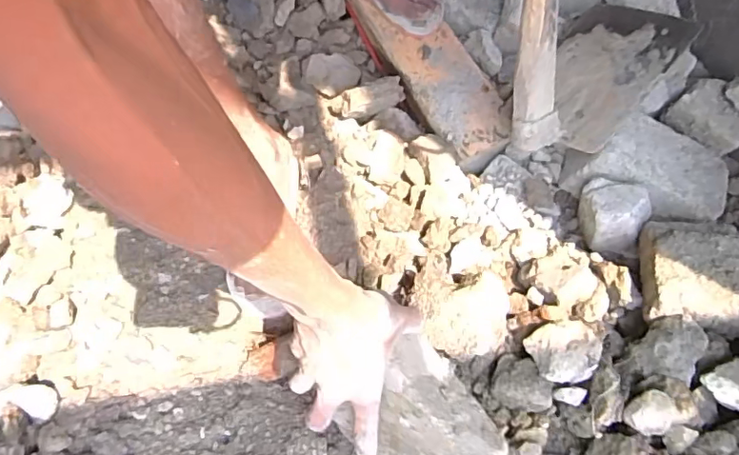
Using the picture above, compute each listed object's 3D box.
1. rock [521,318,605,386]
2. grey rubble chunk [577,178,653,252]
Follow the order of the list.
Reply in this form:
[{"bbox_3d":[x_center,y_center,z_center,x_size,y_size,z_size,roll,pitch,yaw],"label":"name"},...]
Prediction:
[{"bbox_3d":[0.212,0.135,0.577,0.075,0.044,0.064,-18,67,-8],"label":"rock"},{"bbox_3d":[0.335,-0.016,0.732,0.087,0.091,0.084,-4,65,-2],"label":"grey rubble chunk"}]

